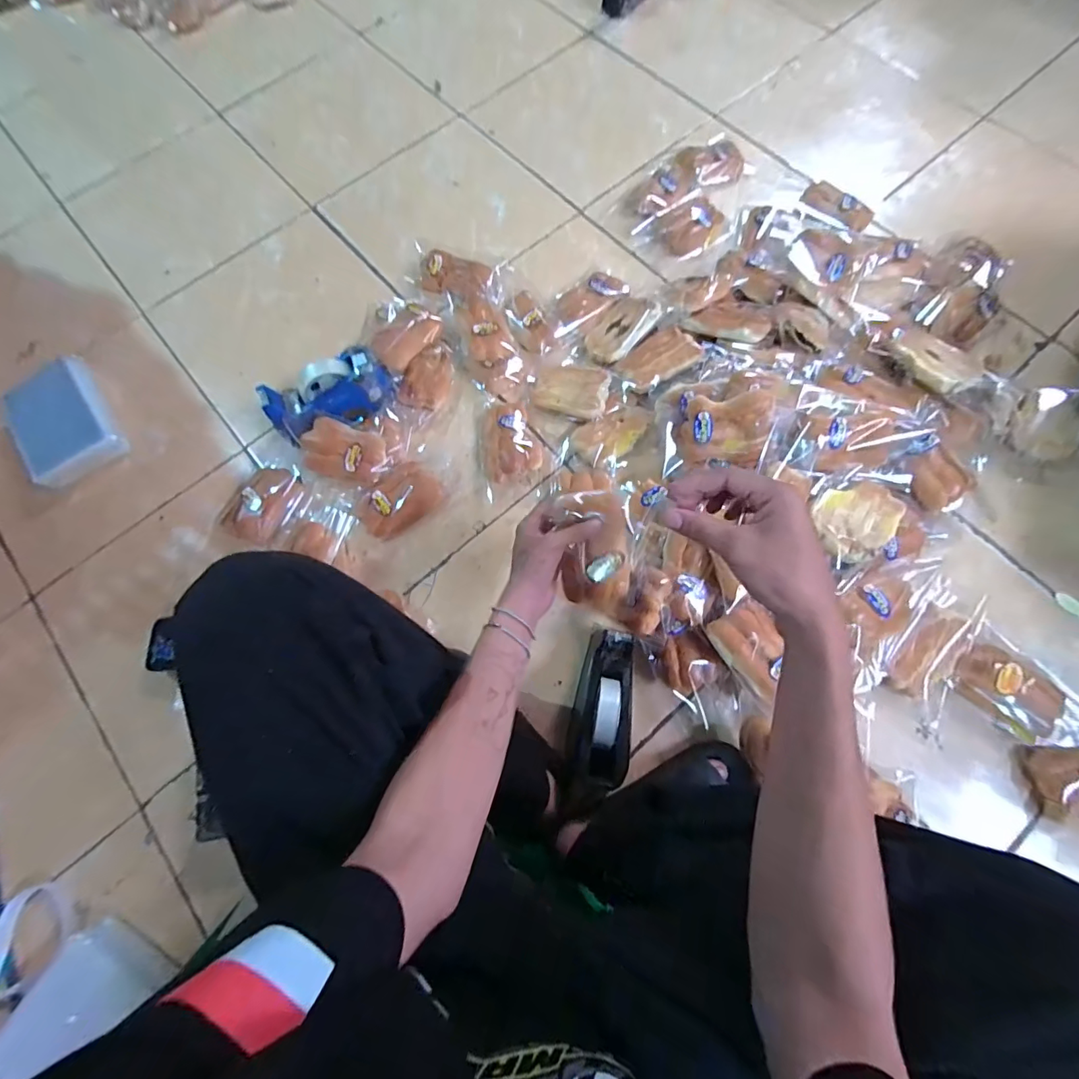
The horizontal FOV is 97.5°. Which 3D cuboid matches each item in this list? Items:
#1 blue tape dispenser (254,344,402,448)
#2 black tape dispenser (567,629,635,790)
[{"bbox_3d":[-0.346,-0.238,0.782,0.205,0.072,0.093,-22,74,-4],"label":"blue tape dispenser"},{"bbox_3d":[0.088,0.220,0.640,0.073,0.111,0.181,12,75,6],"label":"black tape dispenser"}]

